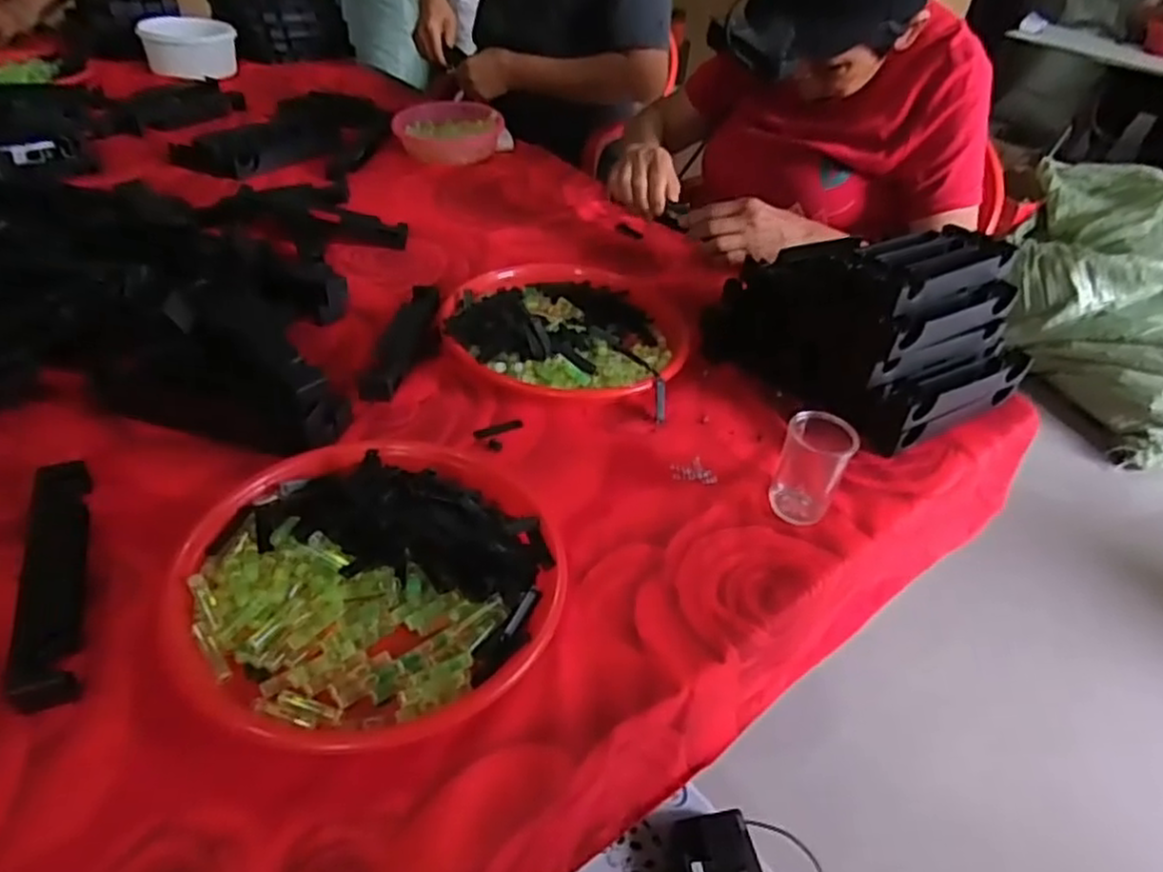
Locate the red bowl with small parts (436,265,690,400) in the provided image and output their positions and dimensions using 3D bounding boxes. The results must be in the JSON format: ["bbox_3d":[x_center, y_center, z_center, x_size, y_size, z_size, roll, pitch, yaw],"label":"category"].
[{"bbox_3d":[-0.013,-0.122,0.770,0.244,0.051,0.225,4,39,-3],"label":"red bowl with small parts"}]

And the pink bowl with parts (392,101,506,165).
[{"bbox_3d":[-0.211,-0.488,1.183,0.180,0.056,0.143,-1,40,-10],"label":"pink bowl with parts"}]

